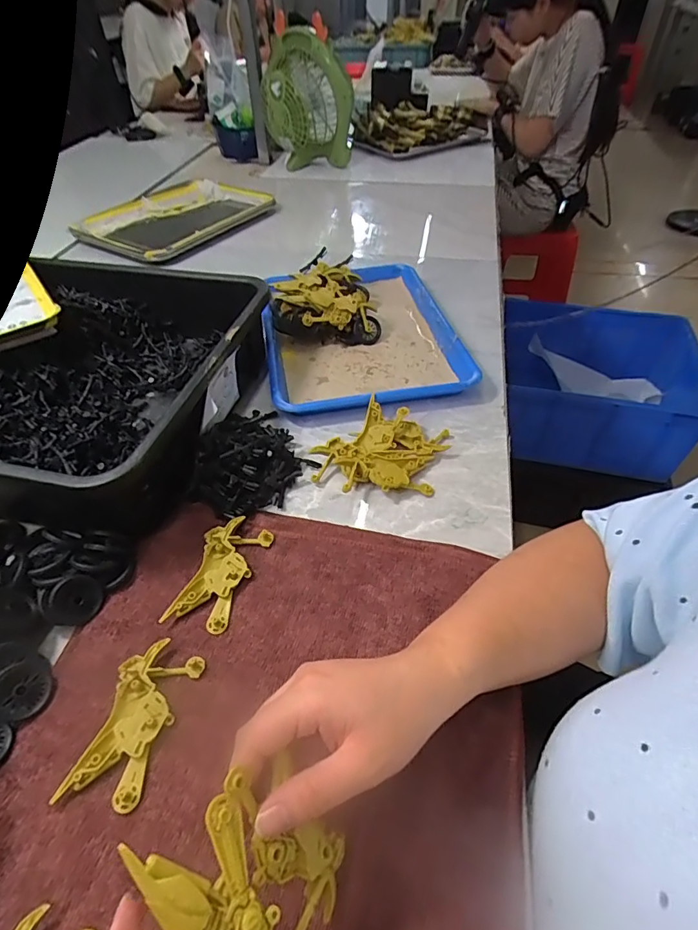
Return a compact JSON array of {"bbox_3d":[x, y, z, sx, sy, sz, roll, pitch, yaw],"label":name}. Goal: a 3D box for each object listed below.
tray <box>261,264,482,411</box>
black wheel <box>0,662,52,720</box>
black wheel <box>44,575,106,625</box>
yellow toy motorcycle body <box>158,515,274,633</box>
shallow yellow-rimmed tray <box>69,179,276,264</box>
[{"bbox_3d":[0.007,-0.194,0.669,0.248,0.034,0.337,-9,47,-7],"label":"tray"},{"bbox_3d":[-0.229,0.157,0.335,0.037,0.008,0.035,39,54,-9],"label":"black wheel"},{"bbox_3d":[-0.218,0.107,0.378,0.041,0.037,0.010,-40,16,-25],"label":"black wheel"},{"bbox_3d":[-0.108,0.090,0.406,0.050,0.012,0.100,14,48,14],"label":"yellow toy motorcycle body"},{"bbox_3d":[-0.345,-0.506,0.968,0.294,0.026,0.356,24,51,23],"label":"shallow yellow-rimmed tray"}]

